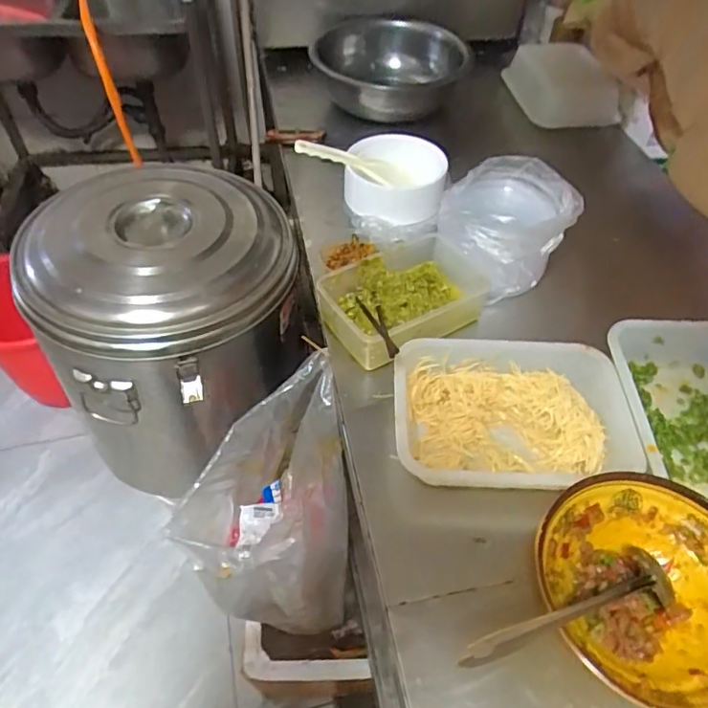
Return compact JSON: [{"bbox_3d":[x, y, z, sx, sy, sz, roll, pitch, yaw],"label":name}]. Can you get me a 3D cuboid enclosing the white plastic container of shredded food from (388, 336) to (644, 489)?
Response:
[{"bbox_3d":[0.194,0.077,0.703,0.285,0.061,0.212,2,51,1],"label":"white plastic container of shredded food"}]

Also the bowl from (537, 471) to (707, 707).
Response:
[{"bbox_3d":[0.296,0.238,0.570,0.219,0.081,0.211,1,51,-1],"label":"bowl"}]

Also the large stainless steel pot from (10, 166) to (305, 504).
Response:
[{"bbox_3d":[-0.300,-0.040,0.989,0.404,0.426,0.424,-12,52,-11],"label":"large stainless steel pot"}]

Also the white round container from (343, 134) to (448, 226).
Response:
[{"bbox_3d":[0.073,-0.306,0.964,0.168,0.062,0.183,10,51,6],"label":"white round container"}]

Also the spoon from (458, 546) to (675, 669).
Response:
[{"bbox_3d":[0.197,0.243,0.522,0.259,0.053,0.058,-8,50,-25],"label":"spoon"}]

